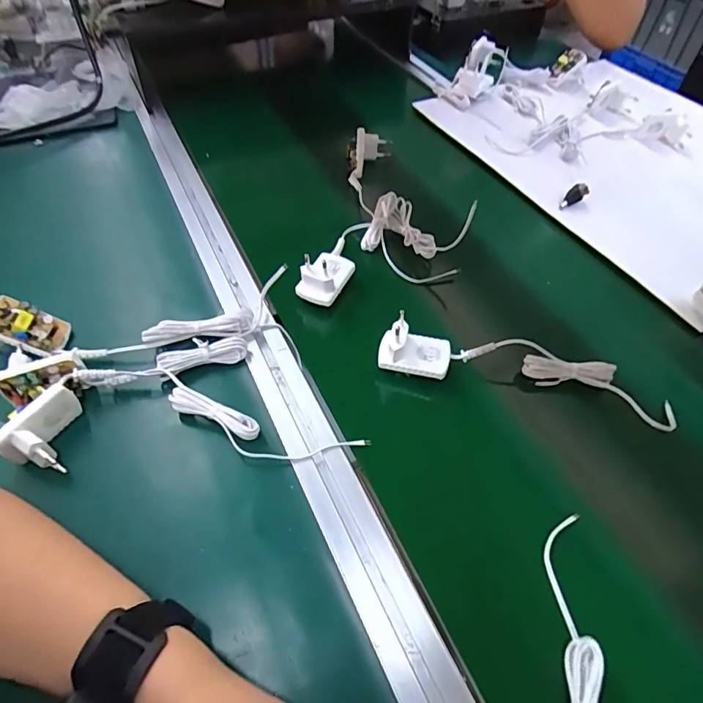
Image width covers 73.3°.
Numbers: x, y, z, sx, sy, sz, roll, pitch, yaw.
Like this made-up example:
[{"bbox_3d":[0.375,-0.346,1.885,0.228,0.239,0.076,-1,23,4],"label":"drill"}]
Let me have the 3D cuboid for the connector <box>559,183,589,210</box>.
[{"bbox_3d":[0.267,-0.186,0.569,0.038,0.012,0.014,-40,53,17],"label":"connector"}]

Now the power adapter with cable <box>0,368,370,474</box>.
[{"bbox_3d":[-0.125,0.046,0.372,0.259,0.040,0.083,-2,51,-5],"label":"power adapter with cable"}]

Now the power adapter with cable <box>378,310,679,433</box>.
[{"bbox_3d":[0.148,0.010,0.398,0.245,0.048,0.054,13,52,7],"label":"power adapter with cable"}]

